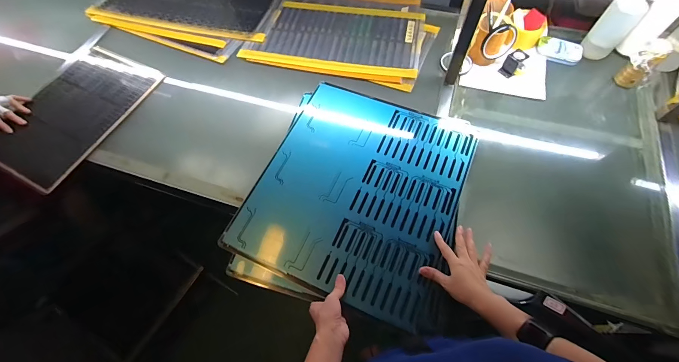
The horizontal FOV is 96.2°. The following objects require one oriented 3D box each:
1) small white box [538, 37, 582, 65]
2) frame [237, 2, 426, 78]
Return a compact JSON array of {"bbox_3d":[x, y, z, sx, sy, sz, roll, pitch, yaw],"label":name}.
[{"bbox_3d":[0.603,-0.360,0.836,0.112,0.027,0.057,29,68,16],"label":"small white box"},{"bbox_3d":[-0.003,-0.440,0.916,0.479,0.012,0.270,11,64,8],"label":"frame"}]

